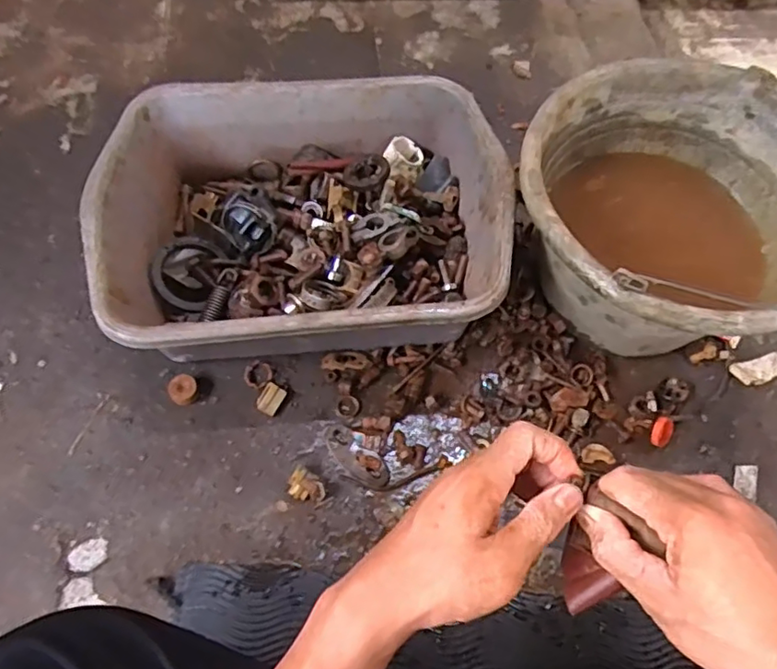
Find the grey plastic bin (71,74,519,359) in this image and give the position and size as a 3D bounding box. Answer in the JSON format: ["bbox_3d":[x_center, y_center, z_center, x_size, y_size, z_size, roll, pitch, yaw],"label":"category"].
[{"bbox_3d":[-0.076,-0.093,0.561,0.345,0.128,0.260,-5,63,-7],"label":"grey plastic bin"}]

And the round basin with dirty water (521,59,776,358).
[{"bbox_3d":[0.232,-0.089,0.520,0.244,0.150,0.235,1,64,-2],"label":"round basin with dirty water"}]

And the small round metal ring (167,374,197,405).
[{"bbox_3d":[-0.187,0.050,0.547,0.024,0.015,0.026,42,69,16],"label":"small round metal ring"}]

